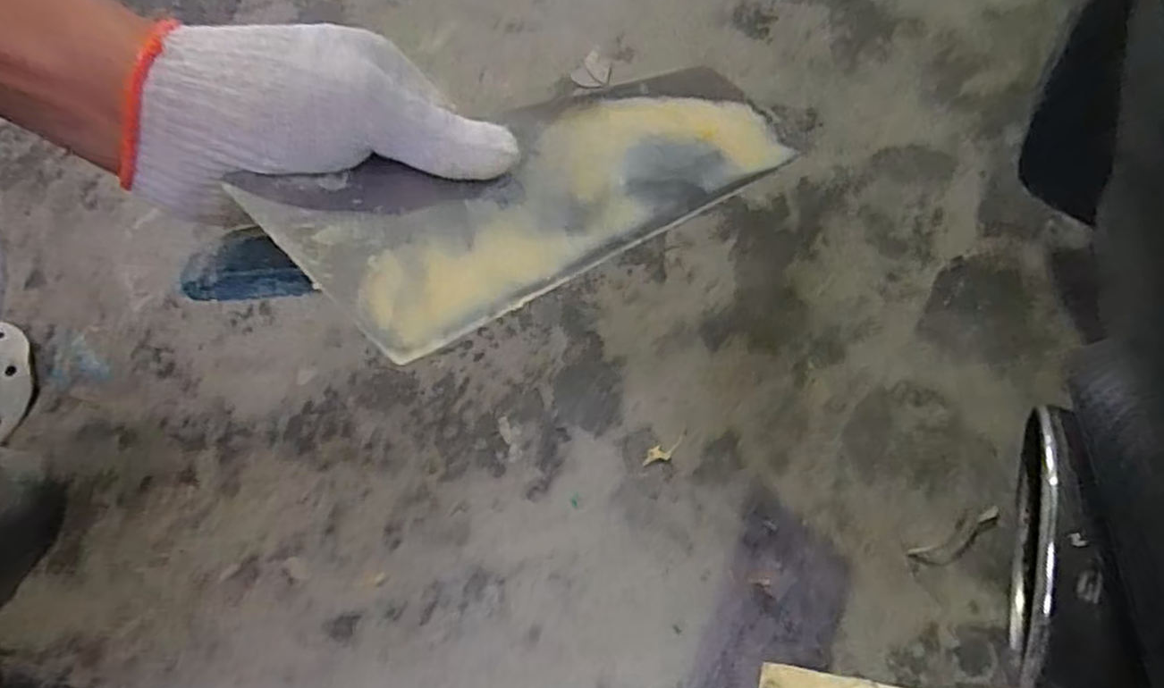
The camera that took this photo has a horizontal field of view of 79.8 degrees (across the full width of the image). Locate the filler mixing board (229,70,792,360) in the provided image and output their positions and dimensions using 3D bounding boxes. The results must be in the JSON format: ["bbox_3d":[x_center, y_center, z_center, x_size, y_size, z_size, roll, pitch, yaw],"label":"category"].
[{"bbox_3d":[0.010,-0.086,0.337,0.094,0.004,0.321,42,44,15],"label":"filler mixing board"}]

